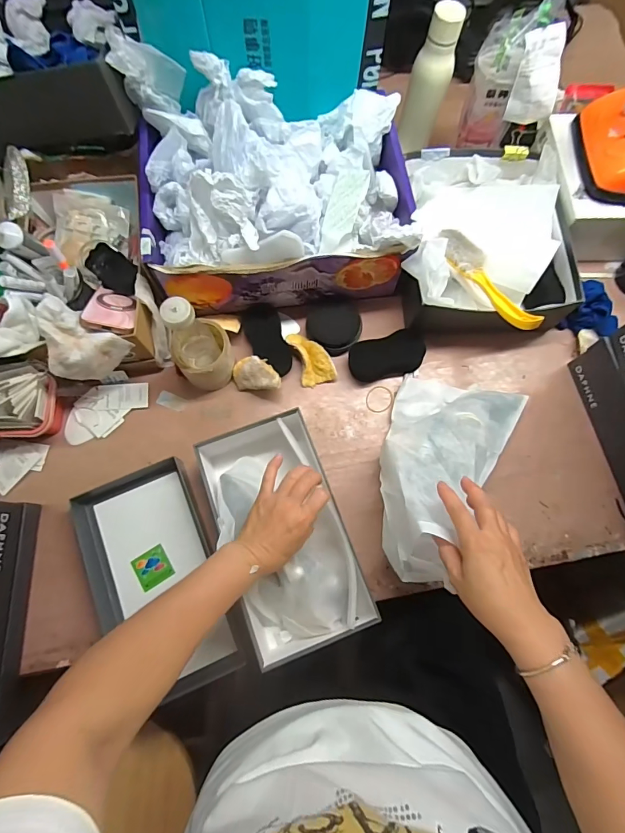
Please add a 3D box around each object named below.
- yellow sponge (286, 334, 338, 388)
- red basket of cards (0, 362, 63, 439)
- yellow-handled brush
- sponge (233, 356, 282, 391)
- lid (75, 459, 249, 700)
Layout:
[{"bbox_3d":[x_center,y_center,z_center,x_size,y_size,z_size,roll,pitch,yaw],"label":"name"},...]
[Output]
[{"bbox_3d":[-0.001,-0.099,0.667,0.058,0.031,0.092,-19,75,-6],"label":"yellow sponge"},{"bbox_3d":[-0.469,-0.021,0.595,0.164,0.098,0.107,-2,74,-2],"label":"red basket of cards"},{"bbox_3d":[0.265,-0.212,0.607,0.042,0.044,0.215,-30,77,-9],"label":"yellow-handled brush"},{"bbox_3d":[-0.088,-0.065,0.648,0.079,0.057,0.046,8,74,1],"label":"sponge"},{"bbox_3d":[-0.231,0.228,0.571,0.182,0.041,0.306,-20,76,-7],"label":"lid"}]

